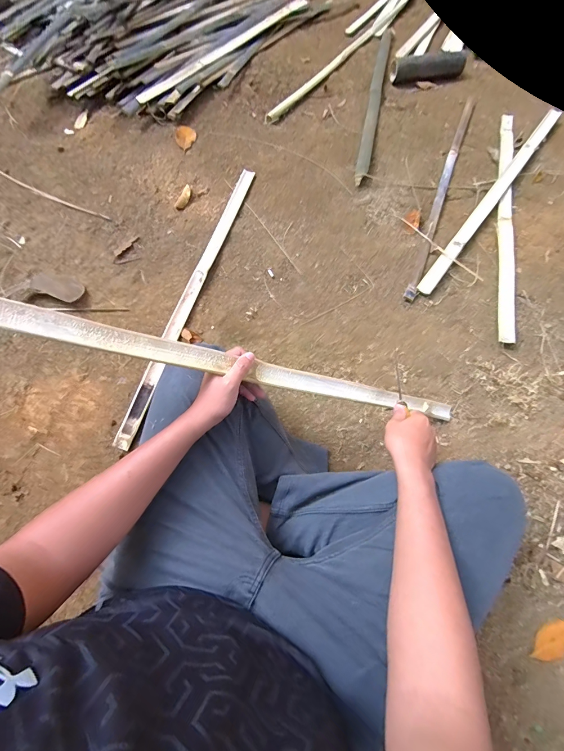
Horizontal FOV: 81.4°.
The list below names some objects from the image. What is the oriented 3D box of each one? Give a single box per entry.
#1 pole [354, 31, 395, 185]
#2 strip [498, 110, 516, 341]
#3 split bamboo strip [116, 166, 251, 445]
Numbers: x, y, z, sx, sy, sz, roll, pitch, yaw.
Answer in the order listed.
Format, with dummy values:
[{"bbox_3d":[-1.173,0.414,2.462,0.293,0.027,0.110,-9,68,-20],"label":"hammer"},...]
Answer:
[{"bbox_3d":[0.325,-0.980,1.135,0.043,0.036,0.905,11,72,8],"label":"pole"},{"bbox_3d":[0.646,-0.481,0.938,0.040,0.024,0.896,13,72,9],"label":"strip"},{"bbox_3d":[-0.237,-0.236,0.882,0.043,0.014,0.878,15,72,9],"label":"split bamboo strip"}]

